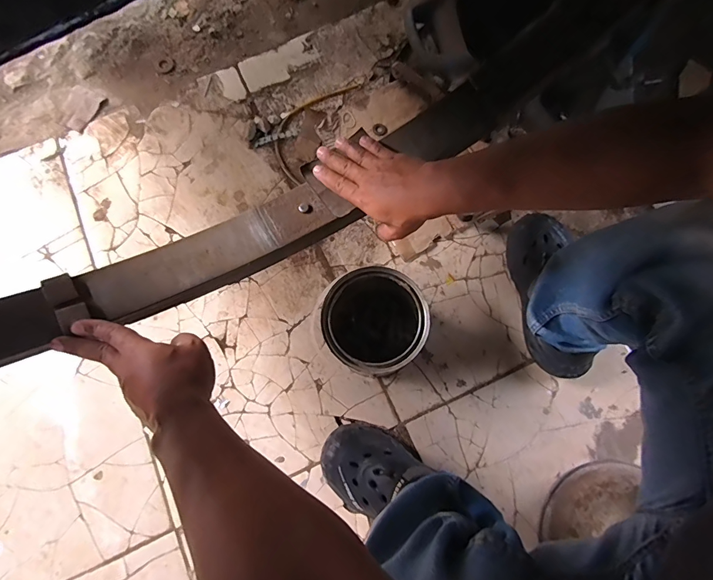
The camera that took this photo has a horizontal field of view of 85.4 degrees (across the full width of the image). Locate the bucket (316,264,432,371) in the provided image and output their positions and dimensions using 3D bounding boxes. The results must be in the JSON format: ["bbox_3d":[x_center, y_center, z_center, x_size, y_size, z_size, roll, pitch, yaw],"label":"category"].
[{"bbox_3d":[0.027,0.057,0.622,0.148,0.155,0.147,-1,76,2],"label":"bucket"}]

